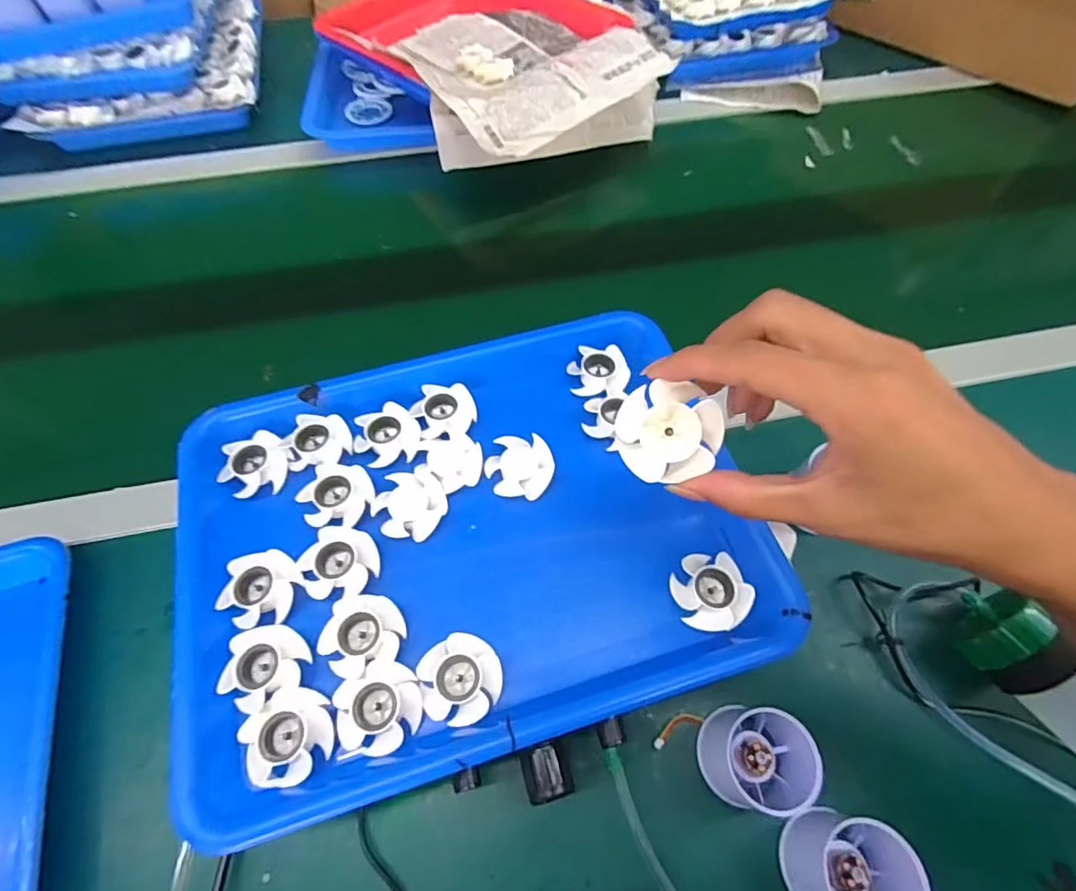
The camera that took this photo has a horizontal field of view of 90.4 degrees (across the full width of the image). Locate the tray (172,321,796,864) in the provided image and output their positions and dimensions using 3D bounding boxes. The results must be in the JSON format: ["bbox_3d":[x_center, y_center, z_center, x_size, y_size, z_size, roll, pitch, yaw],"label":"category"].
[{"bbox_3d":[-0.042,0.051,0.331,0.324,0.032,0.248,-15,61,-8],"label":"tray"}]

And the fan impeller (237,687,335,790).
[{"bbox_3d":[-0.128,0.150,0.276,0.042,0.015,0.042,-15,61,-8],"label":"fan impeller"}]

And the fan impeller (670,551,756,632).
[{"bbox_3d":[0.101,0.086,0.313,0.042,0.021,0.042,0,60,0],"label":"fan impeller"}]

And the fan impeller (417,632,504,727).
[{"bbox_3d":[-0.042,0.127,0.290,0.043,0.021,0.043,0,60,0],"label":"fan impeller"}]

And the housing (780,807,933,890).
[{"bbox_3d":[0.170,0.233,0.292,0.055,0.057,0.052,0,60,0],"label":"housing"}]

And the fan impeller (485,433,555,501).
[{"bbox_3d":[-0.011,0.015,0.355,0.042,0.018,0.039,0,60,0],"label":"fan impeller"}]

